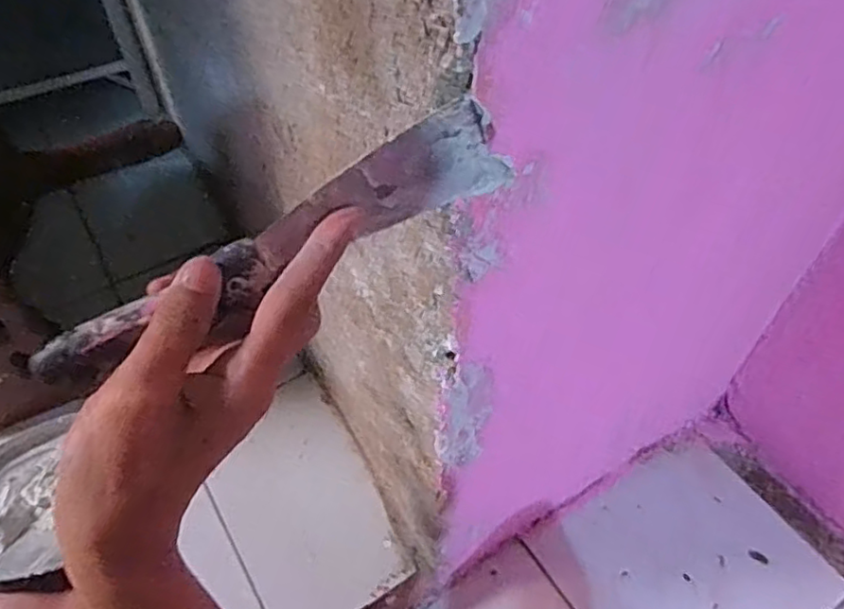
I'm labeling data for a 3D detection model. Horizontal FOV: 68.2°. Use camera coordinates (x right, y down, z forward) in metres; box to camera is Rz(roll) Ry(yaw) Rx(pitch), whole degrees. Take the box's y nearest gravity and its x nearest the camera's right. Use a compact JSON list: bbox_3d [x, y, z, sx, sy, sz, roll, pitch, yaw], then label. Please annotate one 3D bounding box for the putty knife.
[{"bbox_3d":[-0.057,-0.021,0.259,0.205,0.050,0.013,-30,59,-6],"label":"putty knife"}]

